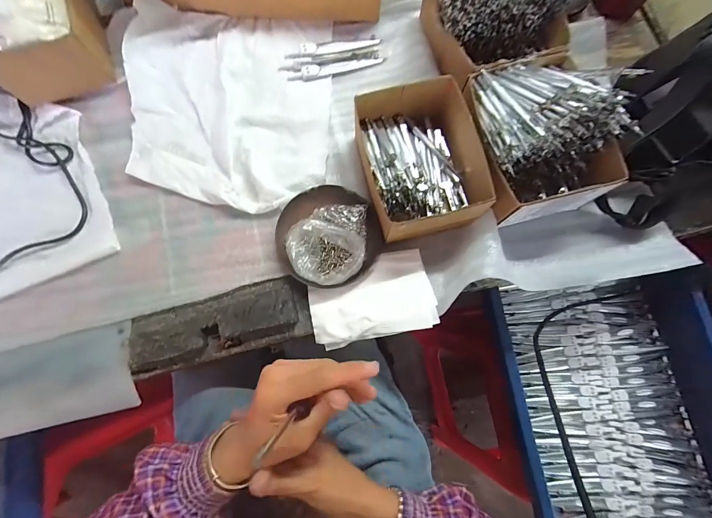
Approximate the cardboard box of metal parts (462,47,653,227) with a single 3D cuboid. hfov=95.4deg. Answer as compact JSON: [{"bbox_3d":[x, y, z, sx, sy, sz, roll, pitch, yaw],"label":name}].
[{"bbox_3d":[0.196,-0.137,0.350,0.135,0.099,0.166,-14,78,-3],"label":"cardboard box of metal parts"}]

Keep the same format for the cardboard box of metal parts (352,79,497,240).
[{"bbox_3d":[0.072,-0.110,0.364,0.123,0.062,0.158,-12,78,-2],"label":"cardboard box of metal parts"}]

